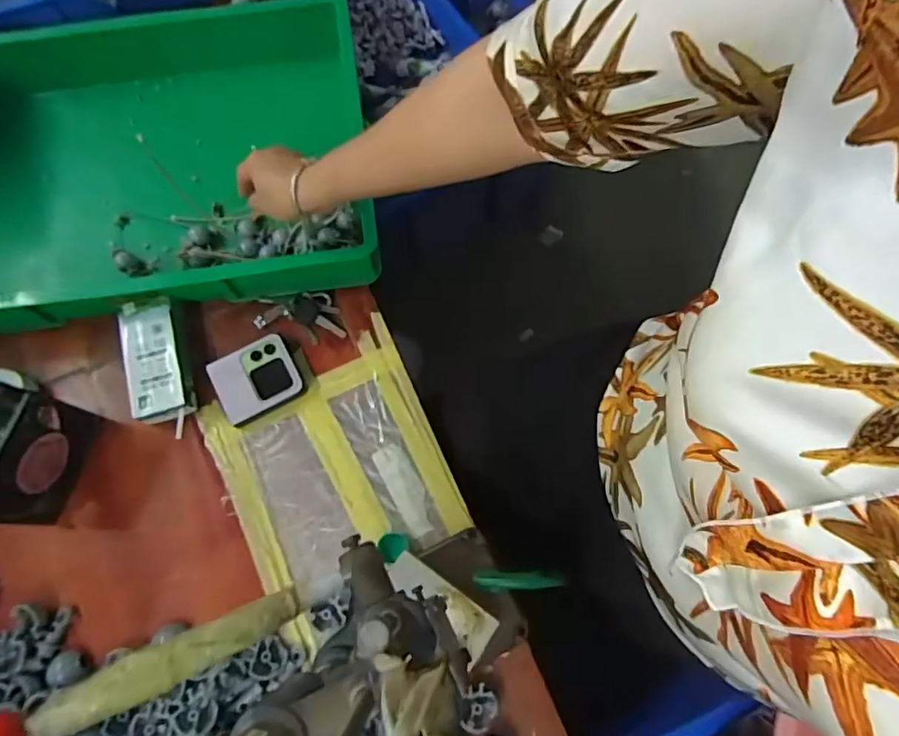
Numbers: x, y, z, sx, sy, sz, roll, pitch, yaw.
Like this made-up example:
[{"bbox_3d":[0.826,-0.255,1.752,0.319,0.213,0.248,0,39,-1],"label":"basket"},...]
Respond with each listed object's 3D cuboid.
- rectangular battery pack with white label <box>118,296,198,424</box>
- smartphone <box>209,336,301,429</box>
[{"bbox_3d":[-0.317,-0.004,0.601,0.063,0.037,0.144,-20,72,-4],"label":"rectangular battery pack with white label"},{"bbox_3d":[-0.212,0.013,0.605,0.087,0.023,0.080,-28,73,-7],"label":"smartphone"}]

